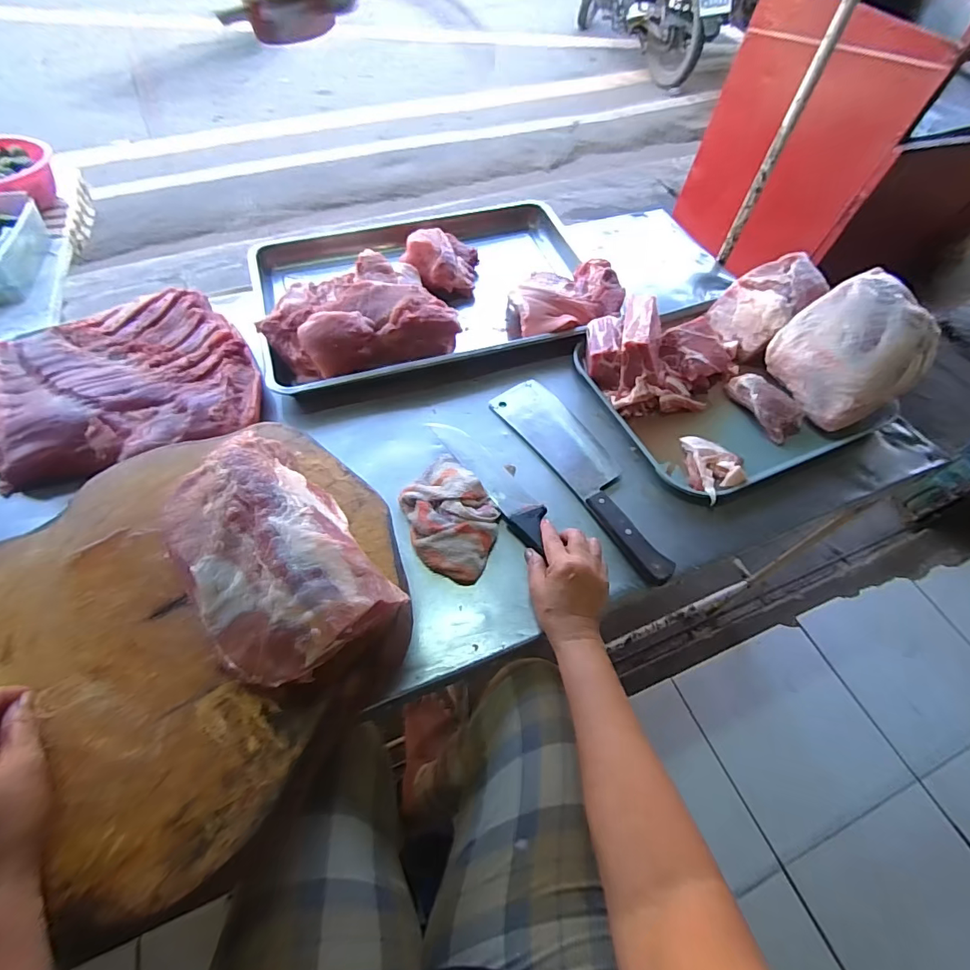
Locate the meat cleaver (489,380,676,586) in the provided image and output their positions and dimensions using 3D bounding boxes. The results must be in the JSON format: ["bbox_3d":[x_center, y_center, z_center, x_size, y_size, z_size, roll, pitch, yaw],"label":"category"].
[{"bbox_3d":[0.143,-0.029,0.648,0.099,0.031,0.360,-29,64,-20],"label":"meat cleaver"}]

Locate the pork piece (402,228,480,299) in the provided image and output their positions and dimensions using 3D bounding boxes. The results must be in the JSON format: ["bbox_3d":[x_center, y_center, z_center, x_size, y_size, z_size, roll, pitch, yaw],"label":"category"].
[{"bbox_3d":[-0.079,-0.401,0.834,0.131,0.069,0.120,0,58,-4],"label":"pork piece"}]

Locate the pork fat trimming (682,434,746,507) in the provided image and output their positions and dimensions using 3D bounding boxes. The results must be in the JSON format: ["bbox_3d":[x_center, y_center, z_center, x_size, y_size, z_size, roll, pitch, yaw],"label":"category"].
[{"bbox_3d":[0.318,-0.024,0.636,0.075,0.026,0.104,4,58,-1],"label":"pork fat trimming"}]

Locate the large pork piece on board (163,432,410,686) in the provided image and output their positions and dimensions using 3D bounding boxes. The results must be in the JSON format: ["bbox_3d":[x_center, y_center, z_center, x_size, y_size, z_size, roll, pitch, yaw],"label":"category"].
[{"bbox_3d":[-0.199,0.065,0.426,0.152,0.089,0.224,-35,66,-22],"label":"large pork piece on board"}]

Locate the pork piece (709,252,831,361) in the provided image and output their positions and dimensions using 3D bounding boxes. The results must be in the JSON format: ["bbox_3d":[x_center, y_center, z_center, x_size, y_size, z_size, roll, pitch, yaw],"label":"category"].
[{"bbox_3d":[0.455,-0.294,0.756,0.103,0.128,0.123,-26,63,-18],"label":"pork piece"}]

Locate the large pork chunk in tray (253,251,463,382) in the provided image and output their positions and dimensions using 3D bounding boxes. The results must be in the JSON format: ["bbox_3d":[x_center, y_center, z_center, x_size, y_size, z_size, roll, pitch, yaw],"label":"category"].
[{"bbox_3d":[-0.206,-0.270,0.739,0.282,0.078,0.215,-17,61,-14],"label":"large pork chunk in tray"}]

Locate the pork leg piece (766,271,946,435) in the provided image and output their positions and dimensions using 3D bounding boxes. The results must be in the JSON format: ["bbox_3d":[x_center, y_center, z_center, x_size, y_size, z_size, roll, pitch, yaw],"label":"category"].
[{"bbox_3d":[0.534,-0.196,0.673,0.150,0.128,0.164,-20,62,-15],"label":"pork leg piece"}]

